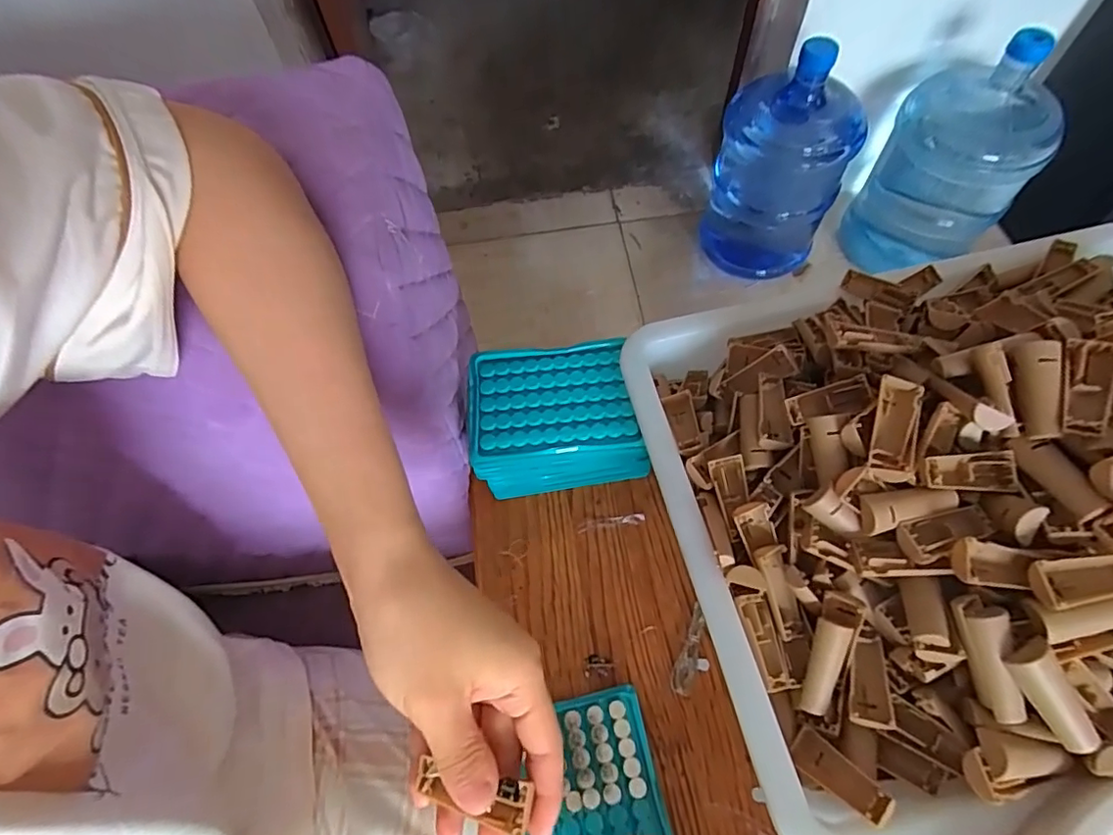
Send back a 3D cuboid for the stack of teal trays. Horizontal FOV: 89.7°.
[{"bbox_3d":[-0.002,0.003,0.453,0.126,0.076,0.095,-7,64,0],"label":"stack of teal trays"}]

